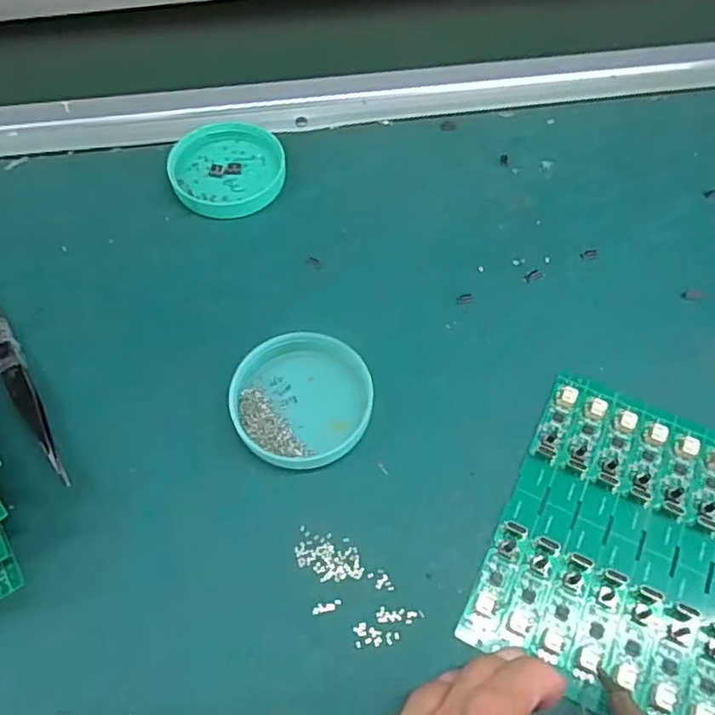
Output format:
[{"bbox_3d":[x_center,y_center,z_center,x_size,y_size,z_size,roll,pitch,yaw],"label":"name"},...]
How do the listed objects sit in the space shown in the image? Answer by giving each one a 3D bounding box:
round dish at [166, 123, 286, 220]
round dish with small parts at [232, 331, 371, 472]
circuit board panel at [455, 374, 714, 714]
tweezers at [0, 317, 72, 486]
[{"bbox_3d":[-0.077,-0.115,0.367,0.065,0.009,0.073,-7,60,-4],"label":"round dish"},{"bbox_3d":[-0.025,0.020,0.288,0.062,0.015,0.062,0,60,0],"label":"round dish with small parts"},{"bbox_3d":[0.133,0.084,0.255,0.140,0.006,0.133,23,62,15],"label":"circuit board panel"},{"bbox_3d":[-0.163,0.010,0.296,0.012,0.008,0.118,-31,65,-17],"label":"tweezers"}]

